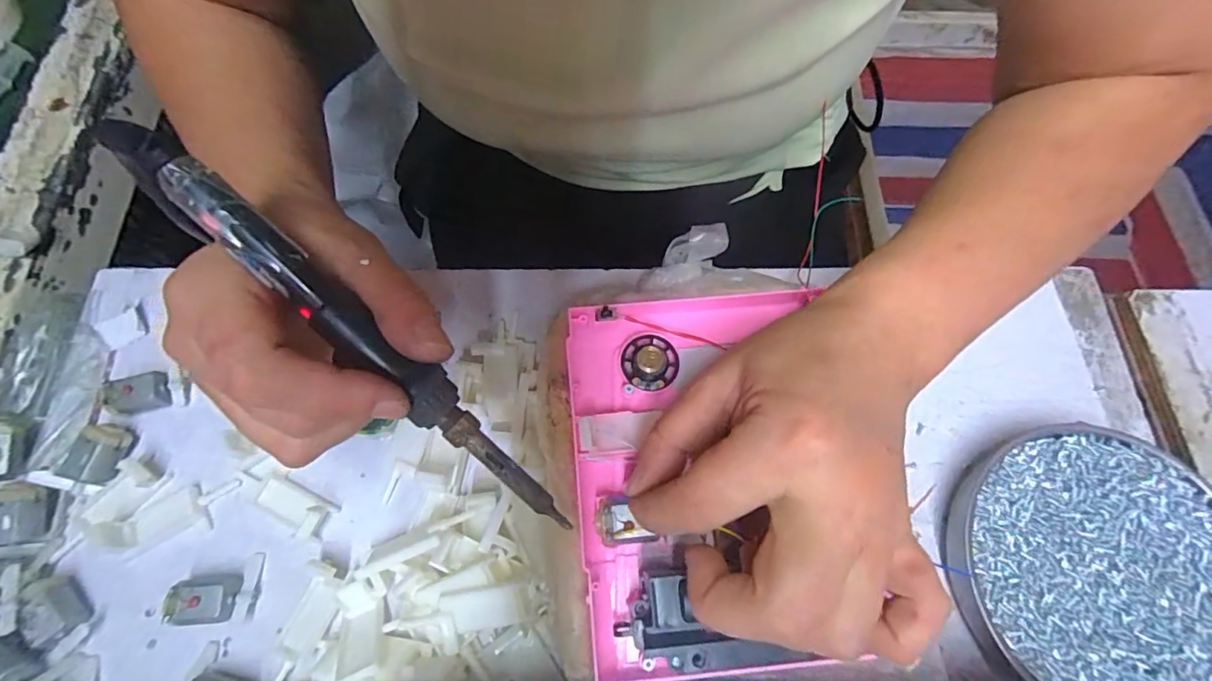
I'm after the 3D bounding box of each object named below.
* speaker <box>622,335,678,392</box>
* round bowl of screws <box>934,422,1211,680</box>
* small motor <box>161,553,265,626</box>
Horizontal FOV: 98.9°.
[{"bbox_3d":[0.022,0.010,0.253,0.027,0.008,0.028,0,69,-1],"label":"speaker"},{"bbox_3d":[0.236,0.110,0.245,0.139,0.018,0.130,0,69,-1],"label":"round bowl of screws"},{"bbox_3d":[-0.185,0.117,0.243,0.037,0.015,0.028,-3,69,-2],"label":"small motor"}]

